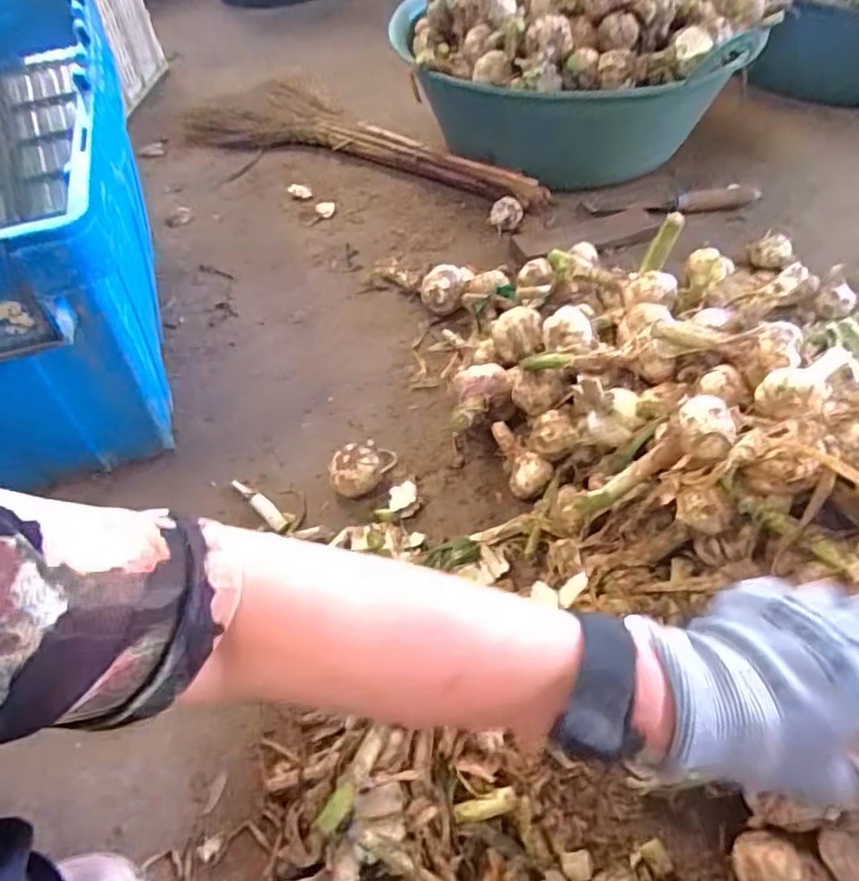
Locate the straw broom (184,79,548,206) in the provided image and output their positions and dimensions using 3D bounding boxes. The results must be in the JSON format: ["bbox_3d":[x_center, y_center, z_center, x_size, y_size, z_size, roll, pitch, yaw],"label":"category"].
[{"bbox_3d":[-0.107,-0.502,1.041,0.657,0.053,0.158,20,54,16],"label":"straw broom"}]

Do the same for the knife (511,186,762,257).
[{"bbox_3d":[0.303,-0.331,0.917,0.372,0.028,0.052,-14,53,-10],"label":"knife"}]

